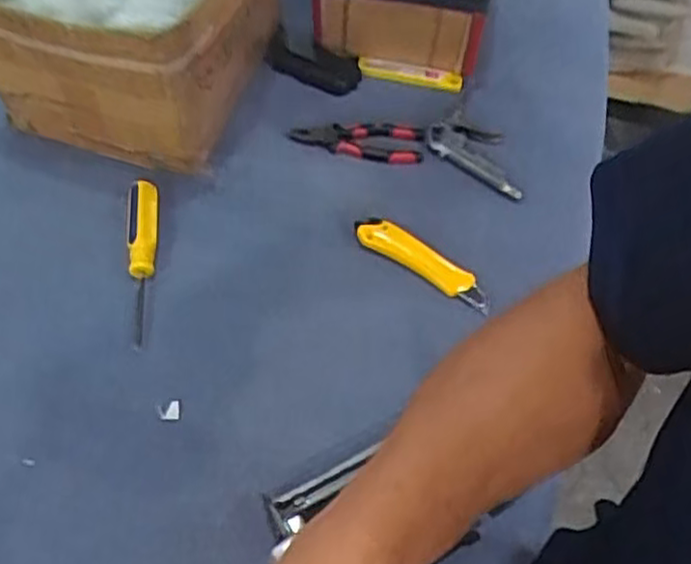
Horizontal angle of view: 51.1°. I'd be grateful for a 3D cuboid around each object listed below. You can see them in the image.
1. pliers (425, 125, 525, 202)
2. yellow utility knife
[{"bbox_3d":[0.152,-0.143,0.813,0.128,0.016,0.070,40,62,4],"label":"pliers"},{"bbox_3d":[0.081,-0.021,0.752,0.156,0.028,0.032,32,59,3],"label":"yellow utility knife"}]

